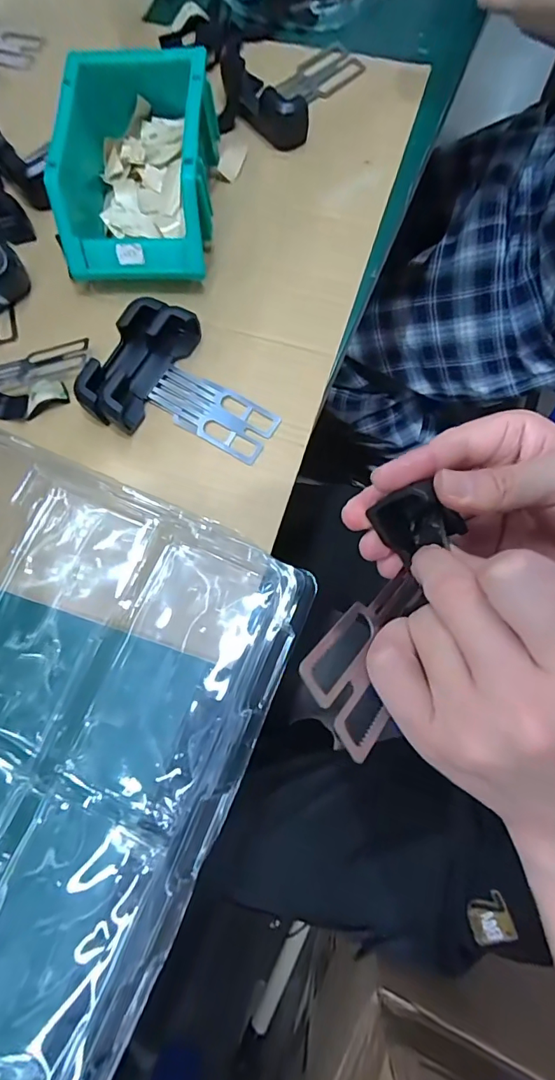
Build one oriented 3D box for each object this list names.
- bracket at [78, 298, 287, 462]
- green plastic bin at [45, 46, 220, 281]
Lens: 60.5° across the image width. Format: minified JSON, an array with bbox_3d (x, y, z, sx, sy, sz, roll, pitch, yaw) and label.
[{"bbox_3d":[-0.068,-0.110,0.349,0.134,0.034,0.096,28,81,12],"label":"bracket"},{"bbox_3d":[-0.106,-0.282,0.372,0.114,0.072,0.152,2,77,4],"label":"green plastic bin"}]

